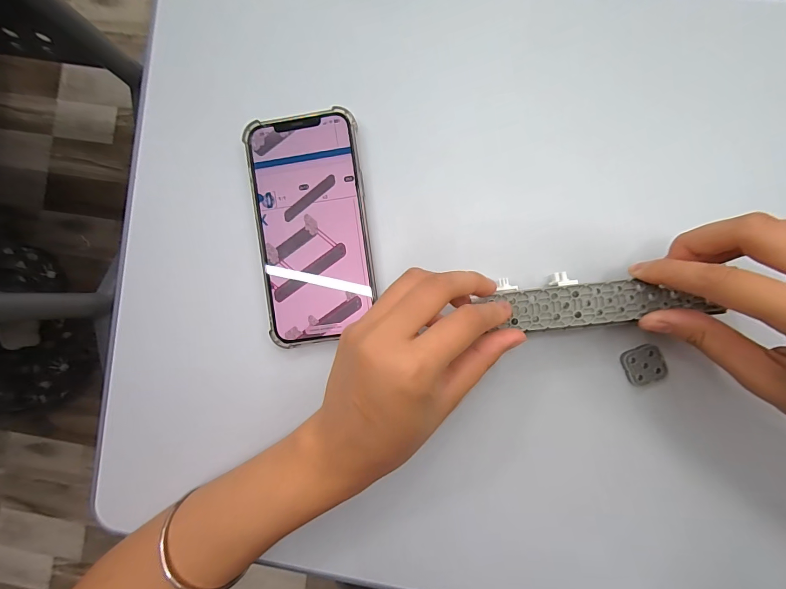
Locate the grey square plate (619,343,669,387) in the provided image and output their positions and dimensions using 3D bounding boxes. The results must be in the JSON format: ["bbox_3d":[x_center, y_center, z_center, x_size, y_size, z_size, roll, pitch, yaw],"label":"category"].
[{"bbox_3d":[0.173,0.048,0.245,0.026,0.004,0.024,-24,88,3],"label":"grey square plate"}]

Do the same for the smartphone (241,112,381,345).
[{"bbox_3d":[-0.058,-0.047,0.256,0.079,0.007,0.160,-7,89,3],"label":"smartphone"}]

